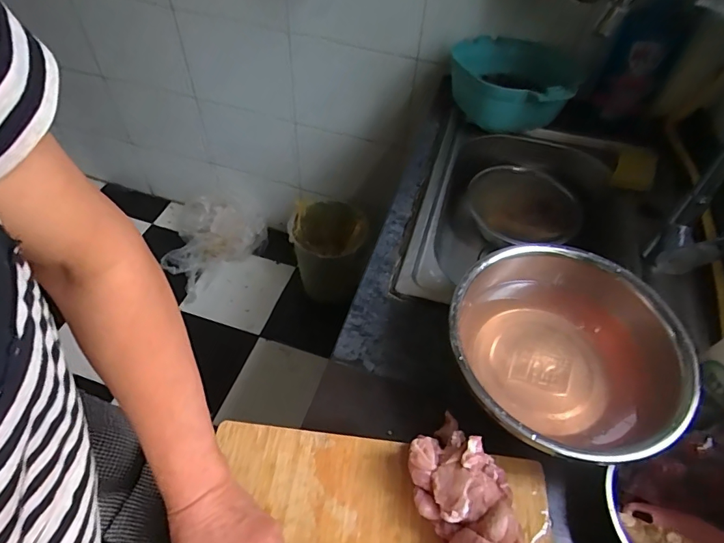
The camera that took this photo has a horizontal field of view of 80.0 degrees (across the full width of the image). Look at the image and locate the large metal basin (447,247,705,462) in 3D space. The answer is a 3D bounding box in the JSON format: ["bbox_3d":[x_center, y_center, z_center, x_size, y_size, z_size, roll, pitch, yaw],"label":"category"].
[{"bbox_3d":[0.218,0.098,0.496,0.239,0.116,0.240,2,50,-2],"label":"large metal basin"}]

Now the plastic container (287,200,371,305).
[{"bbox_3d":[-0.114,-0.067,1.330,0.265,0.243,0.204,29,54,19],"label":"plastic container"}]

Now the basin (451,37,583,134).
[{"bbox_3d":[0.289,-0.370,0.872,0.252,0.117,0.275,2,50,-2],"label":"basin"}]

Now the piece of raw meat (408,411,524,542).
[{"bbox_3d":[0.101,0.229,0.396,0.082,0.071,0.182,-16,53,-17],"label":"piece of raw meat"}]

